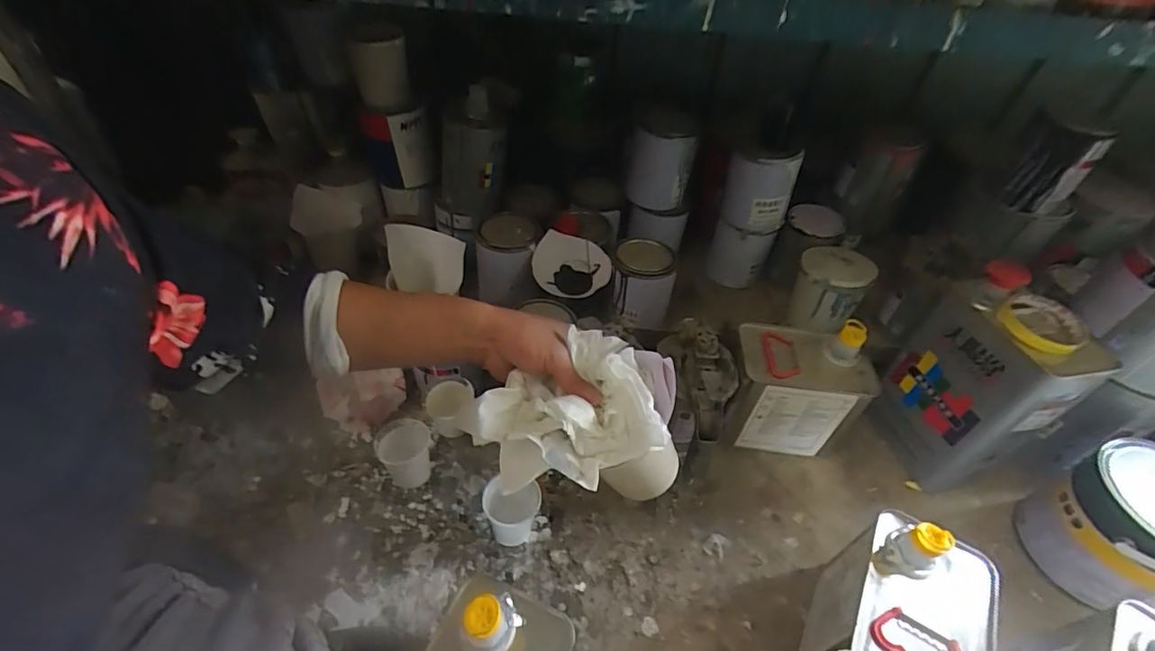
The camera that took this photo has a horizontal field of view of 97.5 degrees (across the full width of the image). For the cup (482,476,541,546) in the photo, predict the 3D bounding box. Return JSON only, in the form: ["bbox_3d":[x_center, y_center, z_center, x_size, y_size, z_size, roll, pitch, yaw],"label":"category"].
[{"bbox_3d":[-0.083,0.236,0.634,0.070,0.082,0.056,8,44,4],"label":"cup"}]

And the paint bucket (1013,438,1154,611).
[{"bbox_3d":[0.673,0.258,0.621,0.158,0.166,0.158,2,44,-2],"label":"paint bucket"}]

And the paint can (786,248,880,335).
[{"bbox_3d":[0.420,-0.060,0.850,0.105,0.130,0.116,27,49,21],"label":"paint can"}]

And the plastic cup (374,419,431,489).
[{"bbox_3d":[-0.233,0.173,0.687,0.064,0.075,0.062,2,44,-2],"label":"plastic cup"}]

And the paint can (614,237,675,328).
[{"bbox_3d":[0.102,-0.072,0.820,0.090,0.105,0.107,3,44,-1],"label":"paint can"}]

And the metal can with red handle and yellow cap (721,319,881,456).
[{"bbox_3d":[0.315,0.095,0.740,0.177,0.202,0.101,7,44,3],"label":"metal can with red handle and yellow cap"}]

